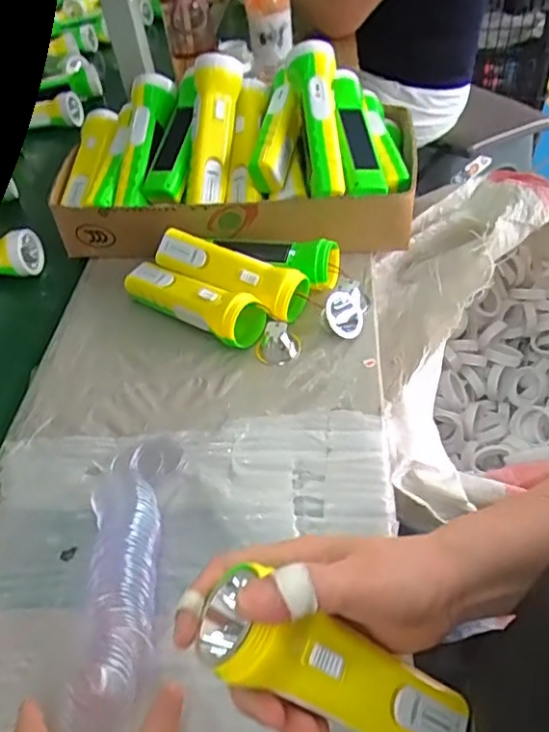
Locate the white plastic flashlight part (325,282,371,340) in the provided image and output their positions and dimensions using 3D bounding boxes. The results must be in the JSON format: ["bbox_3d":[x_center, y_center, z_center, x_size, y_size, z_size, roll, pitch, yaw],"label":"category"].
[{"bbox_3d":[0.072,-0.054,0.574,0.052,0.017,0.044,-37,87,-13],"label":"white plastic flashlight part"}]

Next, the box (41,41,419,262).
[{"bbox_3d":[-0.043,-0.208,0.619,0.377,0.195,0.145,-5,46,4],"label":"box"}]

